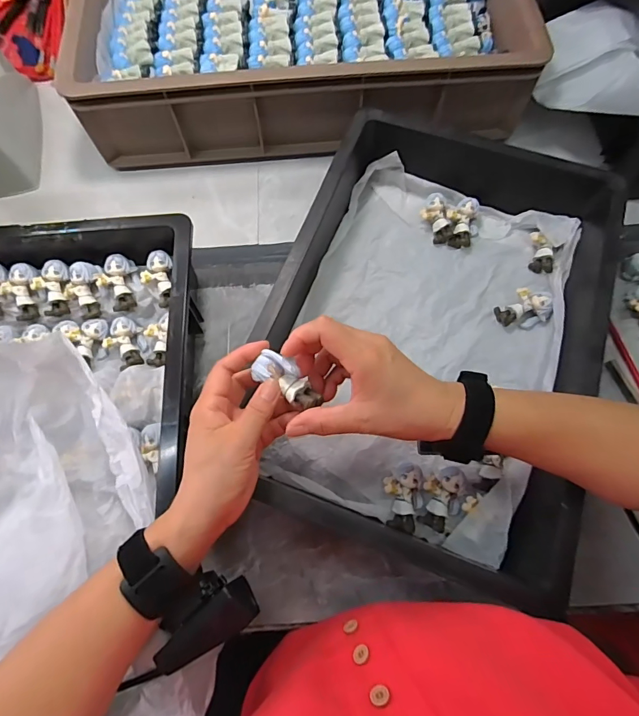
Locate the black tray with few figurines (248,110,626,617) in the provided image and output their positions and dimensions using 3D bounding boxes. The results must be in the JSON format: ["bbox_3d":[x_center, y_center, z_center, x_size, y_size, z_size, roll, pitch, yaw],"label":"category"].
[{"bbox_3d":[0.115,-0.044,0.424,0.292,0.090,0.417,20,71,8],"label":"black tray with few figurines"}]

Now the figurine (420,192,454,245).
[{"bbox_3d":[0.143,-0.171,0.500,0.031,0.018,0.061,-15,88,-4],"label":"figurine"}]

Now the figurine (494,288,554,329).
[{"bbox_3d":[0.230,-0.057,0.459,0.053,0.027,0.039,3,70,2],"label":"figurine"}]

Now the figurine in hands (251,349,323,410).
[{"bbox_3d":[-0.023,0.019,0.318,0.056,0.026,0.026,38,74,5],"label":"figurine in hands"}]

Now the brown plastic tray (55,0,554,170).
[{"bbox_3d":[-0.027,-0.474,0.570,0.550,0.112,0.388,-5,69,-1],"label":"brown plastic tray"}]

